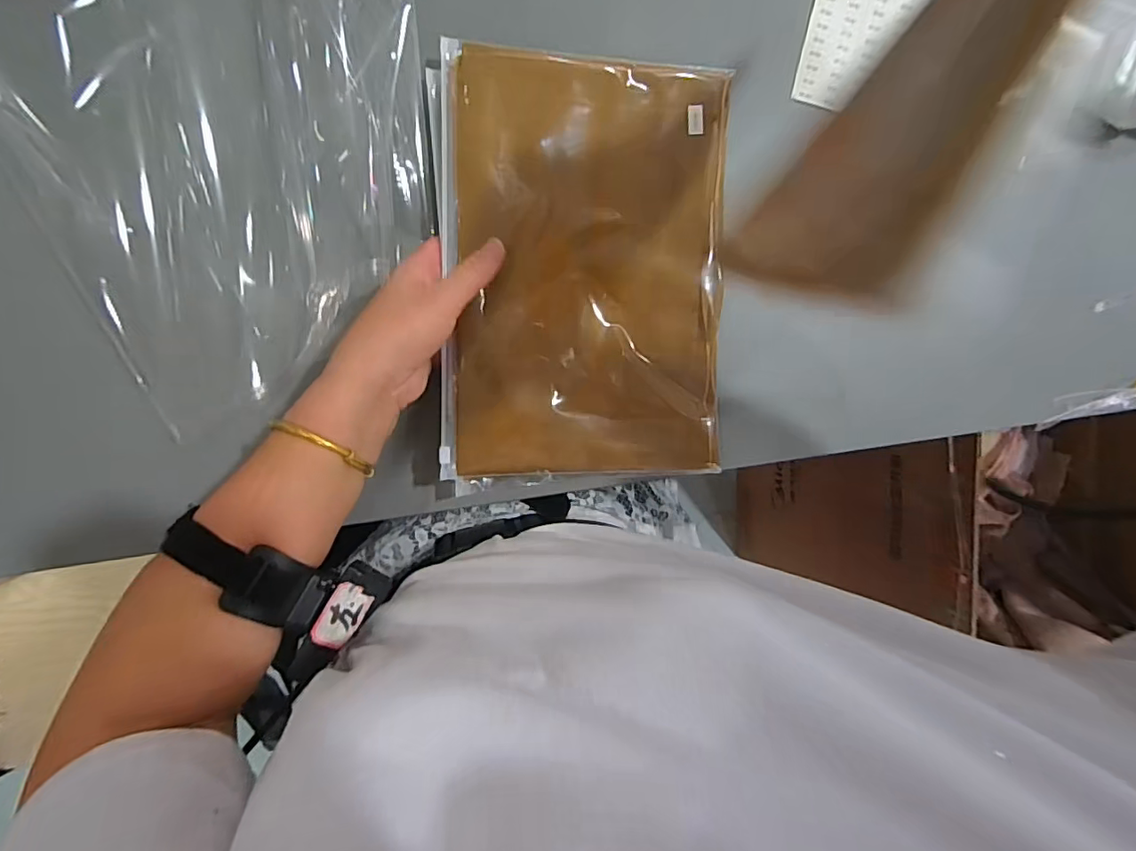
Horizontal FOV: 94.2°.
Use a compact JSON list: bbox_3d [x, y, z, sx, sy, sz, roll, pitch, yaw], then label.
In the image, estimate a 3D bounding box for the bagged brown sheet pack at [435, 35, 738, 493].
[{"bbox_3d":[0.014,-0.107,0.370,0.195,0.016,0.286,0,96,-6],"label":"bagged brown sheet pack"}]

